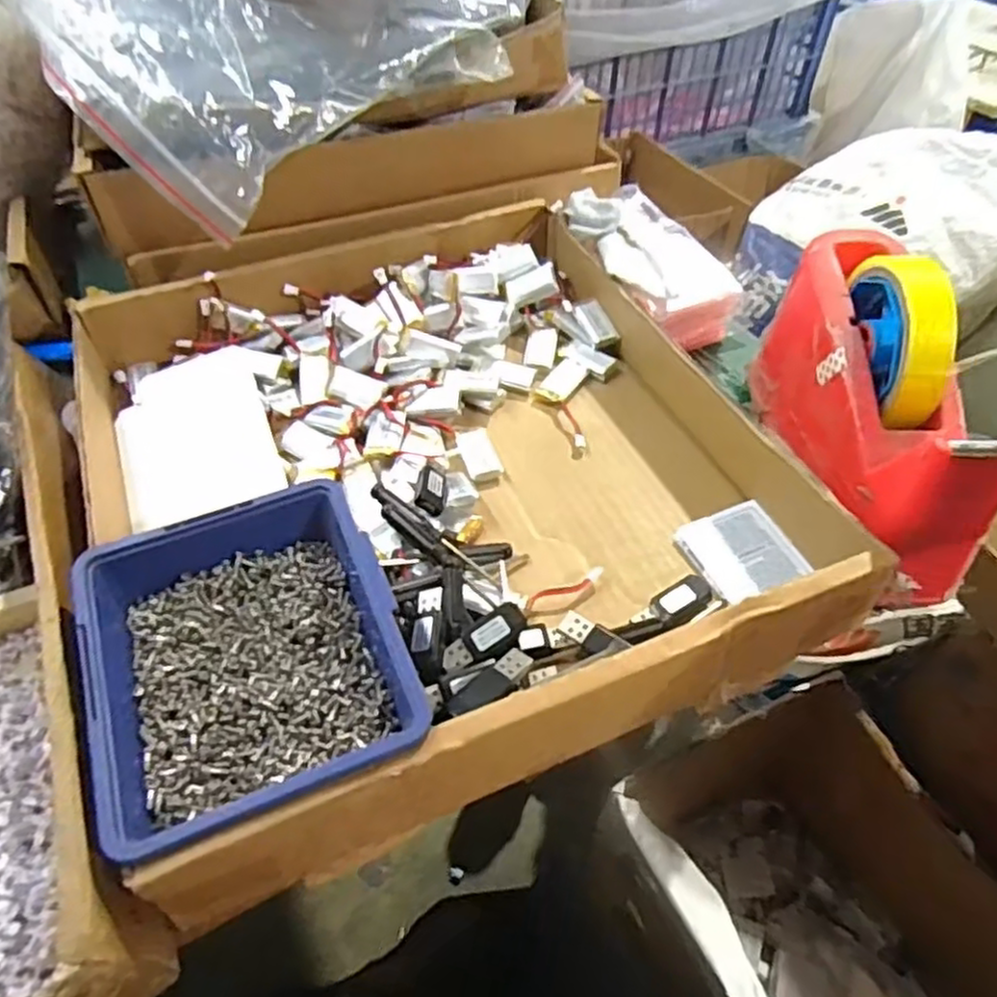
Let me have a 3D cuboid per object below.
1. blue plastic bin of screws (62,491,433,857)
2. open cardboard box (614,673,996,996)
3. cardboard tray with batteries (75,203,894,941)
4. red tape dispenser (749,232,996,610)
[{"bbox_3d":[-0.106,0.073,0.318,0.125,0.055,0.139,-20,52,-16],"label":"blue plastic bin of screws"},{"bbox_3d":[0.329,0.451,0.721,0.325,0.293,0.476,-19,52,-16],"label":"open cardboard box"},{"bbox_3d":[-0.042,-0.029,0.423,0.347,0.059,0.379,-18,52,-15],"label":"cardboard tray with batteries"},{"bbox_3d":[0.198,-0.059,0.391,0.073,0.106,0.200,3,49,3],"label":"red tape dispenser"}]

